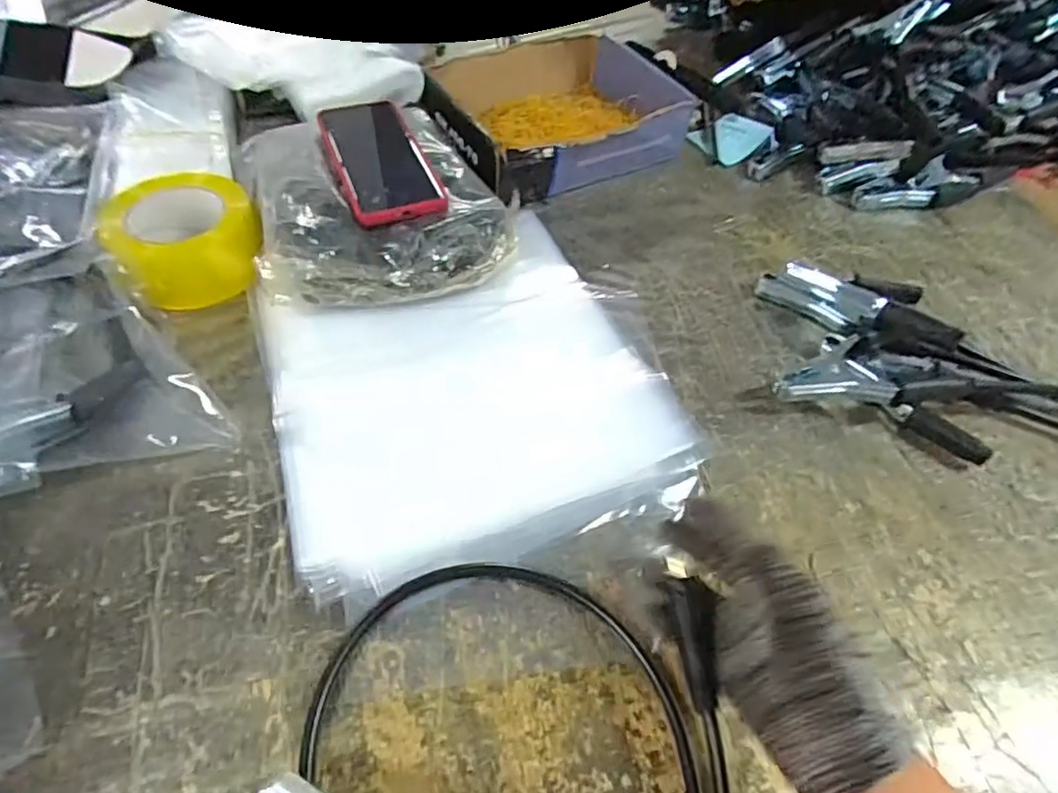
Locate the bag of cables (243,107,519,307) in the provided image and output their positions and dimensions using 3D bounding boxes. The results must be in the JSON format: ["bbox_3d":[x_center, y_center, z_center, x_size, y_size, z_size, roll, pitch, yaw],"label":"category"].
[{"bbox_3d":[-0.137,-0.182,0.572,0.221,0.074,0.240,-14,55,-15],"label":"bag of cables"}]

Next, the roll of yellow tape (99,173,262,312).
[{"bbox_3d":[-0.295,-0.137,0.534,0.111,0.066,0.111,2,53,-3],"label":"roll of yellow tape"}]

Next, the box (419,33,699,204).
[{"bbox_3d":[0.034,-0.318,0.693,0.276,0.065,0.204,-22,58,-20],"label":"box"}]

